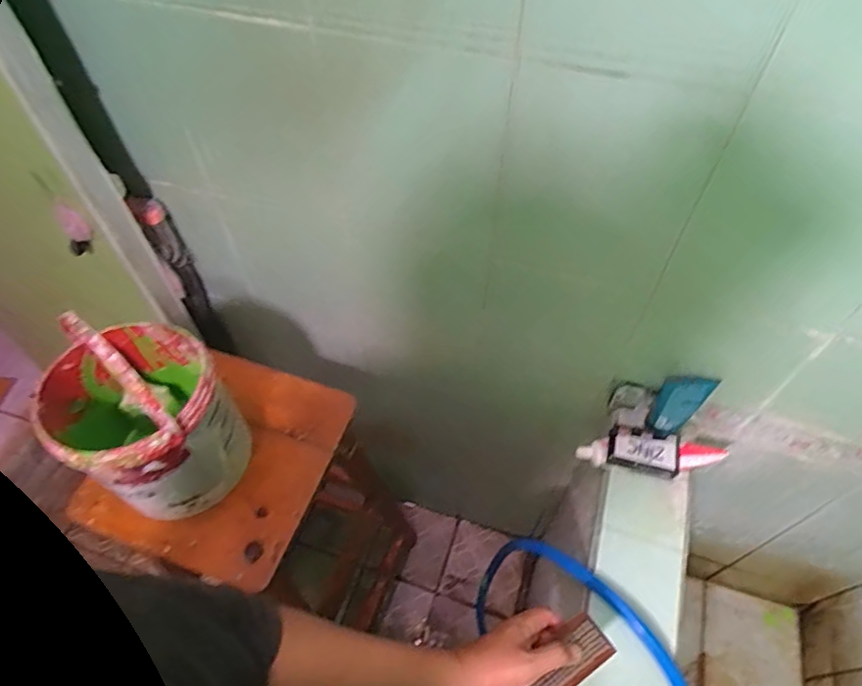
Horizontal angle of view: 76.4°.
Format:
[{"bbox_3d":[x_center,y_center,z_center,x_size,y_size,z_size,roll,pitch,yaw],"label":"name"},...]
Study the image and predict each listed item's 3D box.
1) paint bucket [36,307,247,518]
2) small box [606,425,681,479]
[{"bbox_3d":[-0.363,0.077,0.682,0.186,0.264,0.211,-36,61,-23],"label":"paint bucket"},{"bbox_3d":[0.309,0.155,0.795,0.098,0.021,0.059,14,55,10],"label":"small box"}]

